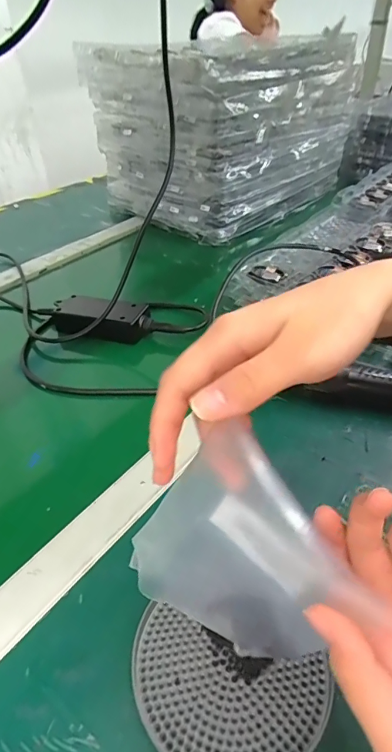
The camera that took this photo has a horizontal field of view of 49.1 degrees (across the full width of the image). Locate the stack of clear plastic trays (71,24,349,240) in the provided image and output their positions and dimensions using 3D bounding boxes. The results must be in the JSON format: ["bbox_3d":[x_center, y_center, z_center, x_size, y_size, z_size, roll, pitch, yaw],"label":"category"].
[{"bbox_3d":[0.066,-0.475,0.840,0.311,0.259,0.447,31,48,32],"label":"stack of clear plastic trays"}]

